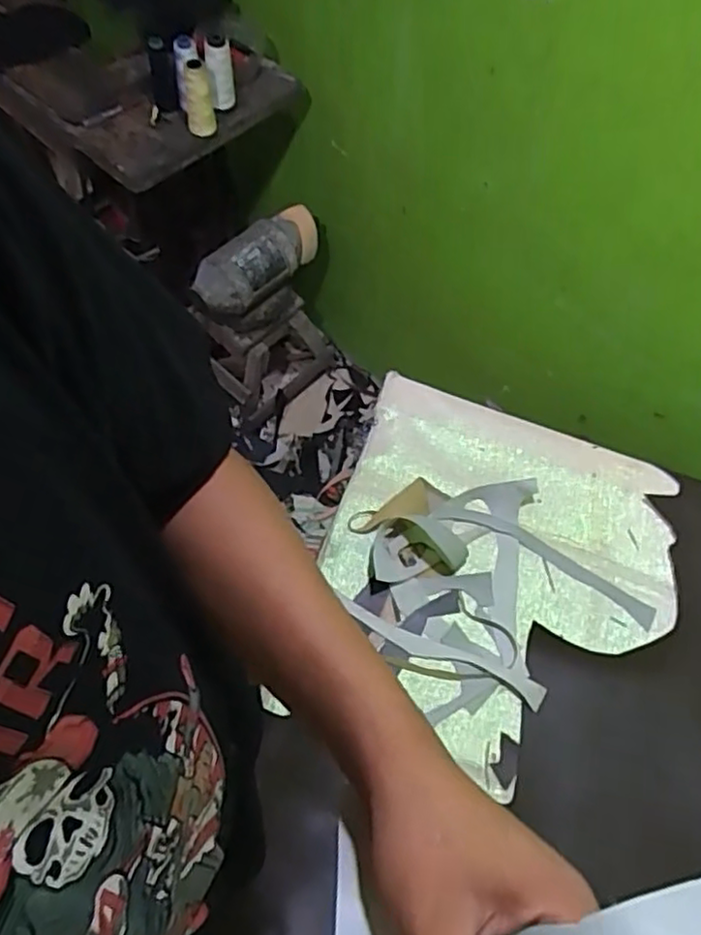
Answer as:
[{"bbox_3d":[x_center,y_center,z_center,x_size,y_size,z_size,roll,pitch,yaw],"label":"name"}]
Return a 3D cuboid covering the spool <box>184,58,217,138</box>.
[{"bbox_3d":[-0.258,-0.625,1.159,0.048,0.118,0.042,-6,37,-6],"label":"spool"}]

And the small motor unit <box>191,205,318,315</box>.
[{"bbox_3d":[-0.175,-0.417,1.373,0.100,0.099,0.305,41,68,17],"label":"small motor unit"}]

